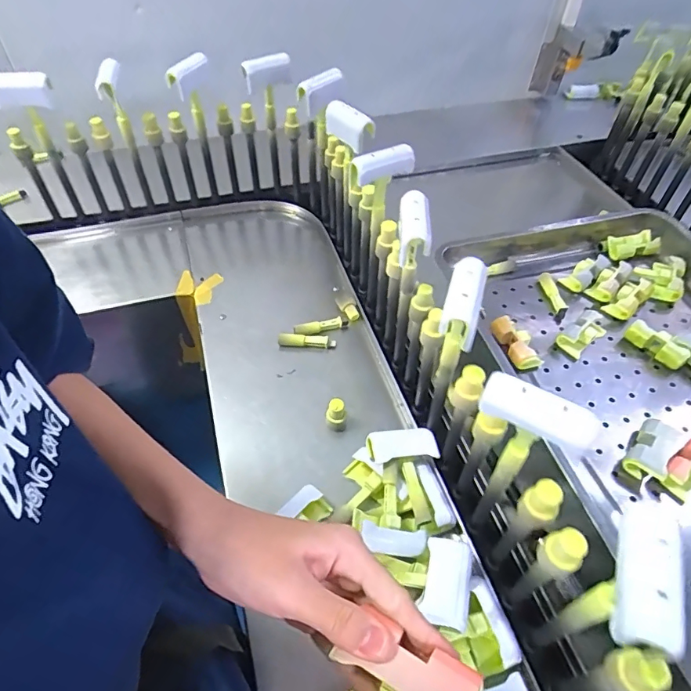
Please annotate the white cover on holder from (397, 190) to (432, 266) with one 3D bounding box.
[{"bbox_3d":[0.067,-0.118,0.464,0.029,0.036,0.073,4,51,2],"label":"white cover on holder"}]

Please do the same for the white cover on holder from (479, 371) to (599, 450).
[{"bbox_3d":[0.131,0.046,0.325,0.075,0.025,0.022,30,57,22],"label":"white cover on holder"}]

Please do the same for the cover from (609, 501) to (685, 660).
[{"bbox_3d":[0.161,0.123,0.255,0.032,0.017,0.072,15,52,11],"label":"cover"}]

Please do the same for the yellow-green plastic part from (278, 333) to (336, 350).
[{"bbox_3d":[-0.057,-0.007,0.677,0.081,0.012,0.016,8,51,5],"label":"yellow-green plastic part"}]

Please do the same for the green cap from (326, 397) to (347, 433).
[{"bbox_3d":[-0.012,0.085,0.583,0.023,0.039,0.019,-8,51,-7],"label":"green cap"}]

